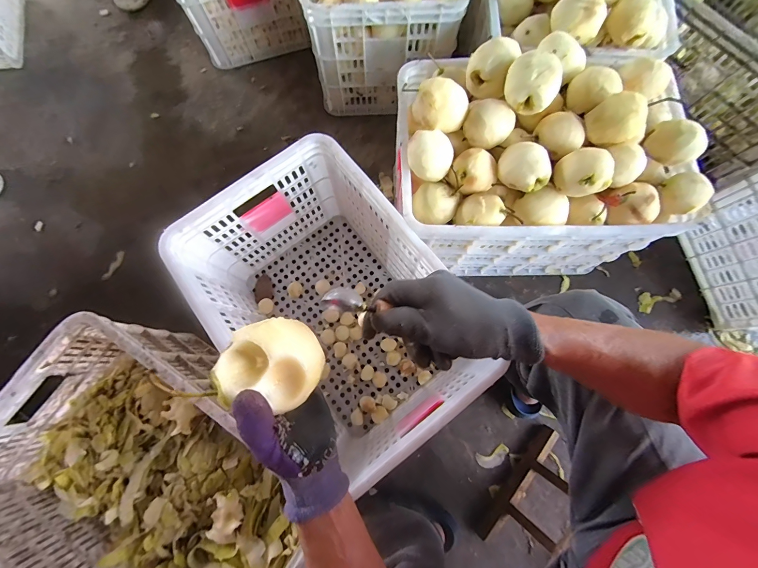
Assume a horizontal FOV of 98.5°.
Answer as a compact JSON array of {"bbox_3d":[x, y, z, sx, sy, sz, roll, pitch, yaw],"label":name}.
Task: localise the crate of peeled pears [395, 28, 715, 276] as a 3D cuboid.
[{"bbox_3d":[0.290,-0.244,0.678,0.498,0.361,0.367,-1,78,-1],"label":"crate of peeled pears"}]

